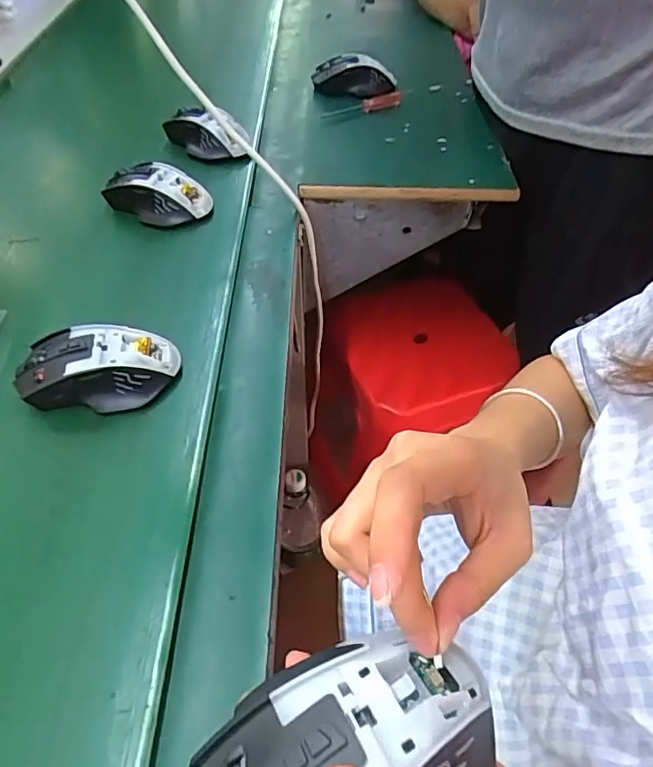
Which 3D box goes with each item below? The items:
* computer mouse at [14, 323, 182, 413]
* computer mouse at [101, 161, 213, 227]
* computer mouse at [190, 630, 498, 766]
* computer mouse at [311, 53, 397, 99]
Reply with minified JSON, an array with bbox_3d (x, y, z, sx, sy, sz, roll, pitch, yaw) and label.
[{"bbox_3d":[-0.171,-0.012,0.399,0.111,0.038,0.060,-7,51,-7],"label":"computer mouse"},{"bbox_3d":[-0.176,-0.193,0.552,0.106,0.047,0.054,7,50,5],"label":"computer mouse"},{"bbox_3d":[0.008,0.128,0.186,0.110,0.032,0.064,-16,52,-14],"label":"computer mouse"},{"bbox_3d":[0.037,-0.413,0.713,0.112,0.041,0.051,6,50,4],"label":"computer mouse"}]

